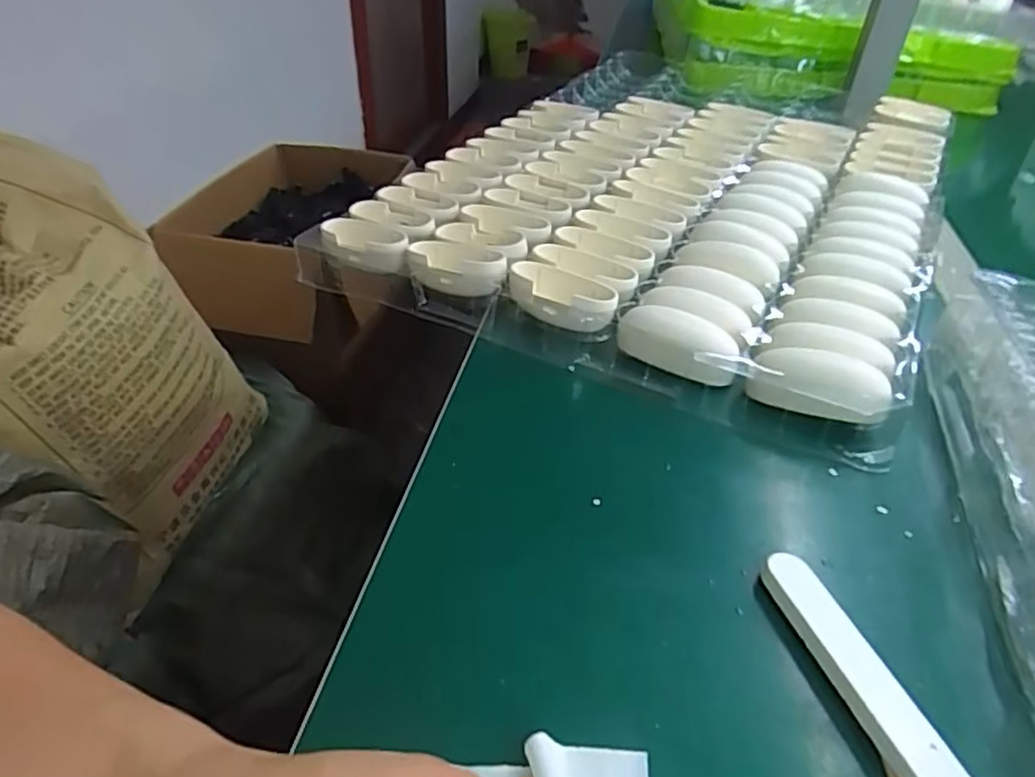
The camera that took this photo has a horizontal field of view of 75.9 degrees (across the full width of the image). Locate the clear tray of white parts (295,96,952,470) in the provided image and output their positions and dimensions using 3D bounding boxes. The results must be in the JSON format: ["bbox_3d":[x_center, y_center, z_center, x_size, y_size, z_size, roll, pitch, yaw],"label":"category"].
[{"bbox_3d":[0.123,-0.166,0.539,0.377,0.036,0.476,20,42,19],"label":"clear tray of white parts"}]

